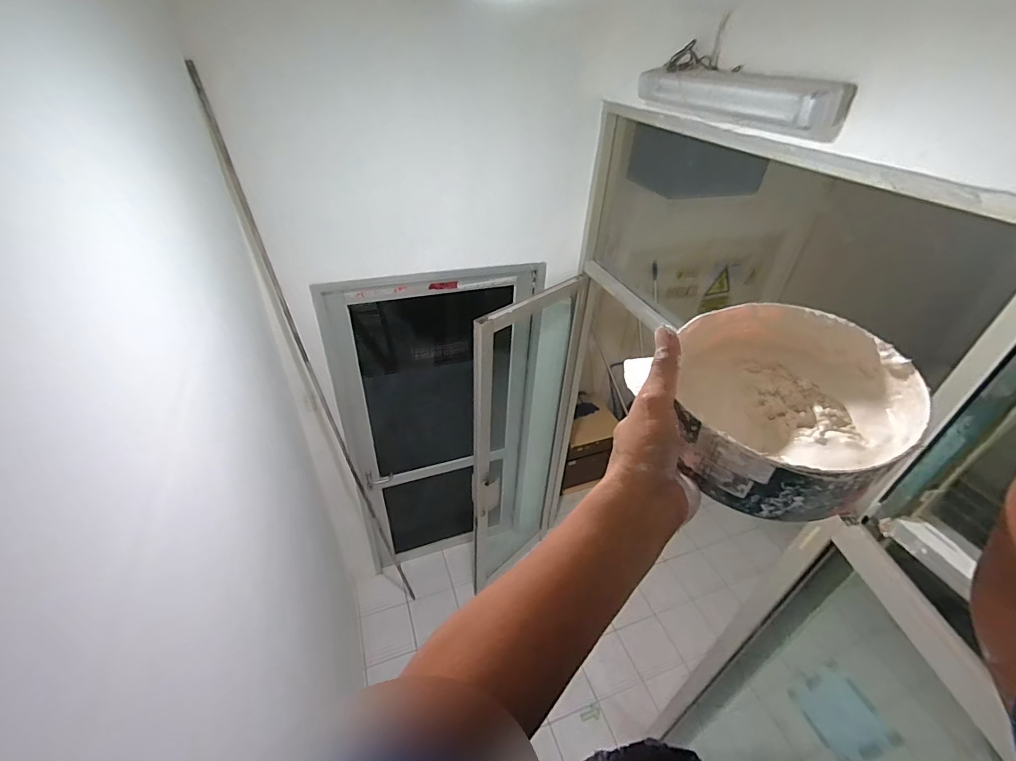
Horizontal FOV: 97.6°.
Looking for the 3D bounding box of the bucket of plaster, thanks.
[{"bbox_3d":[0.219,0.016,0.365,0.175,0.095,0.180,30,66,37],"label":"bucket of plaster"}]

